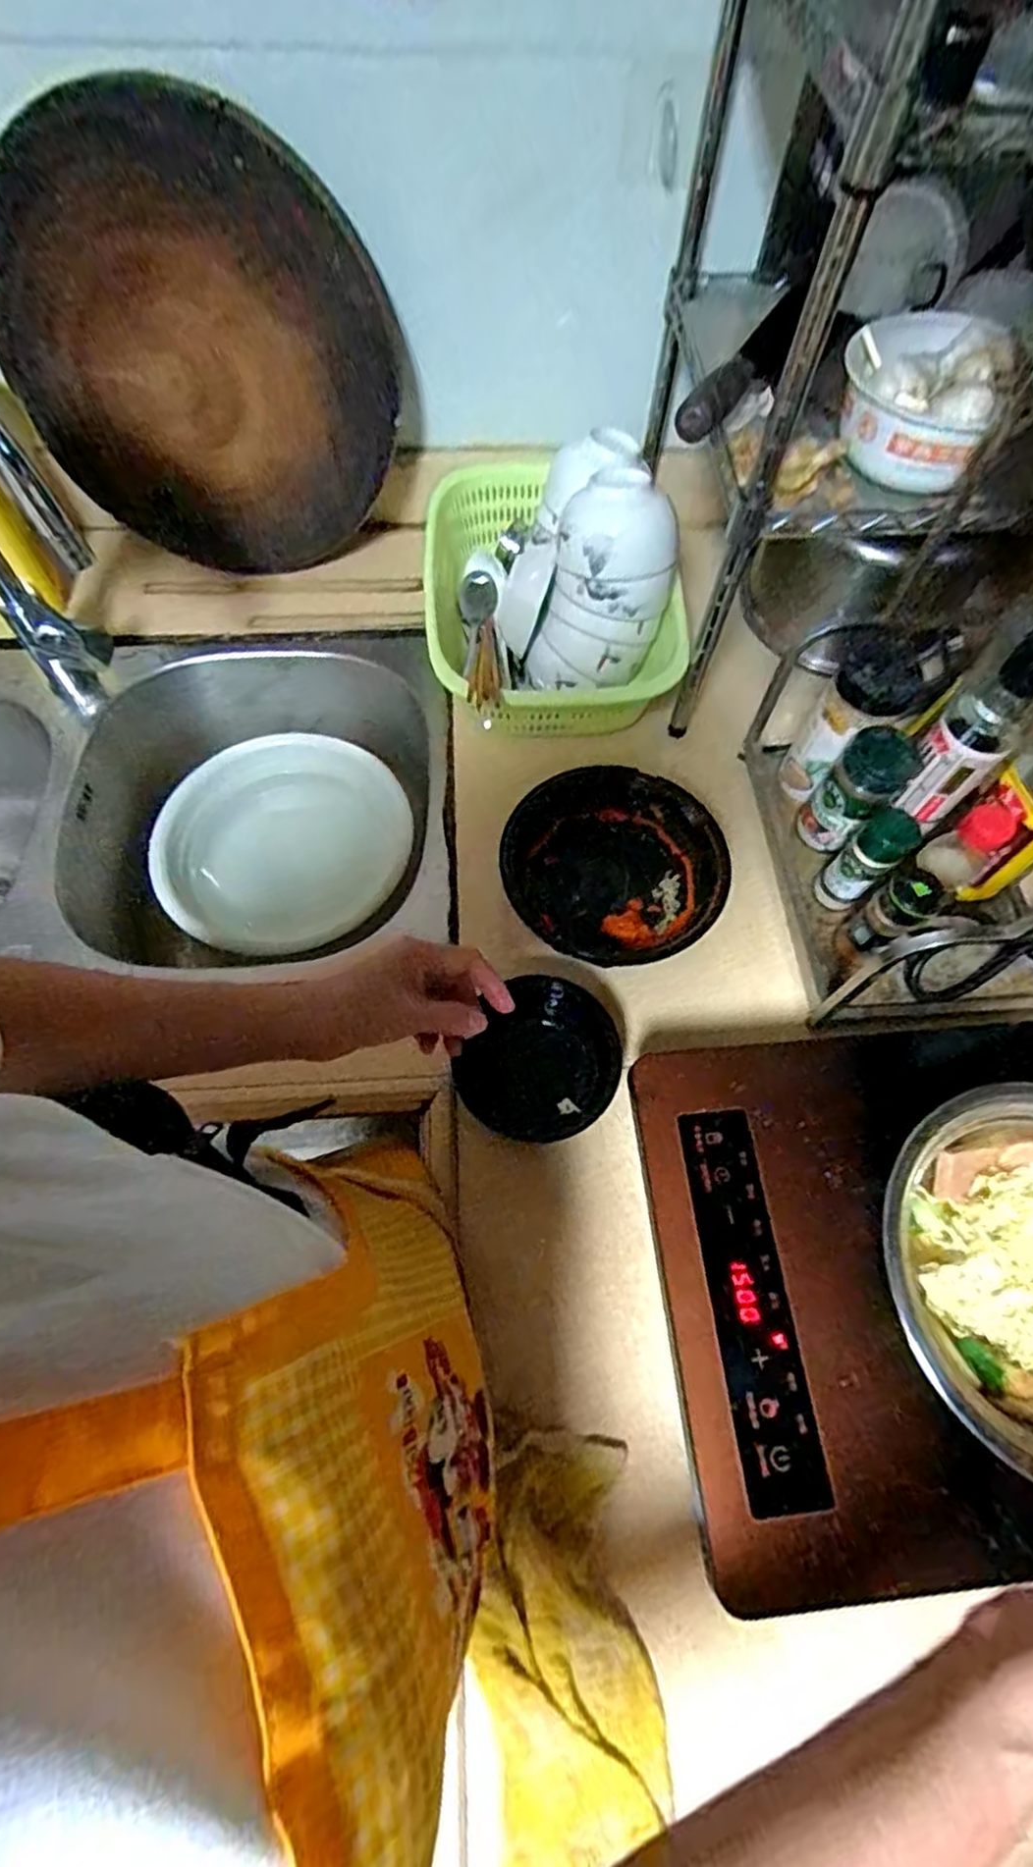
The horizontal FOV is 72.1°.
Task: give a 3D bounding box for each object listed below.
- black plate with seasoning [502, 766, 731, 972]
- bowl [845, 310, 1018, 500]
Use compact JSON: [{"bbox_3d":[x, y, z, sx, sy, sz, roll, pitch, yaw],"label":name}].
[{"bbox_3d":[0.085,-0.057,0.617,0.185,0.060,0.164,25,67,10],"label":"black plate with seasoning"},{"bbox_3d":[0.283,-0.381,0.508,0.108,0.060,0.109,21,66,8],"label":"bowl"}]

